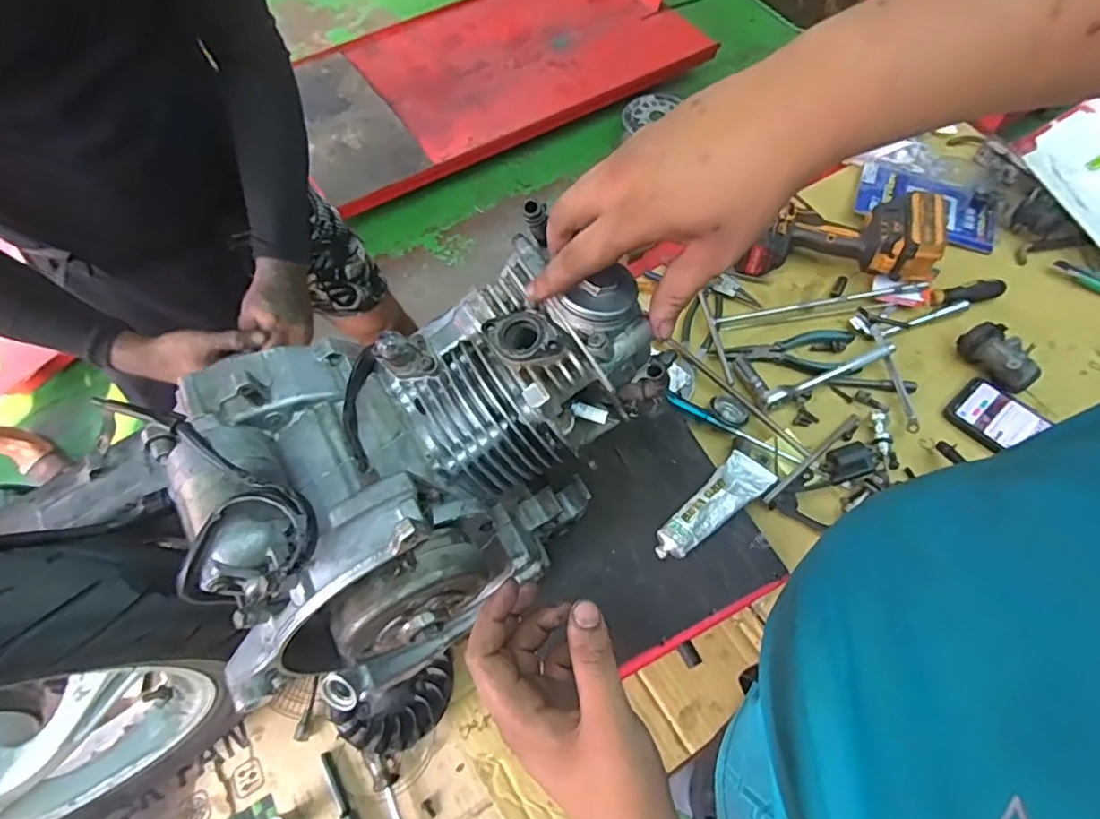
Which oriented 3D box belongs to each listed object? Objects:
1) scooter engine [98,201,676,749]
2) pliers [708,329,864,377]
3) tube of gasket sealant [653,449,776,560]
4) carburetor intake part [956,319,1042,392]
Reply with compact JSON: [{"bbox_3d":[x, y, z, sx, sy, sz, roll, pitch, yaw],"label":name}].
[{"bbox_3d":[-0.081,0.037,0.432,0.297,0.202,0.200,-27,64,-10],"label":"scooter engine"},{"bbox_3d":[0.317,-0.076,0.793,0.187,0.012,0.066,0,63,2],"label":"pliers"},{"bbox_3d":[0.147,0.086,0.533,0.131,0.020,0.040,-37,67,-15],"label":"tube of gasket sealant"},{"bbox_3d":[0.588,-0.071,0.766,0.059,0.049,0.097,-30,65,-13],"label":"carburetor intake part"}]

